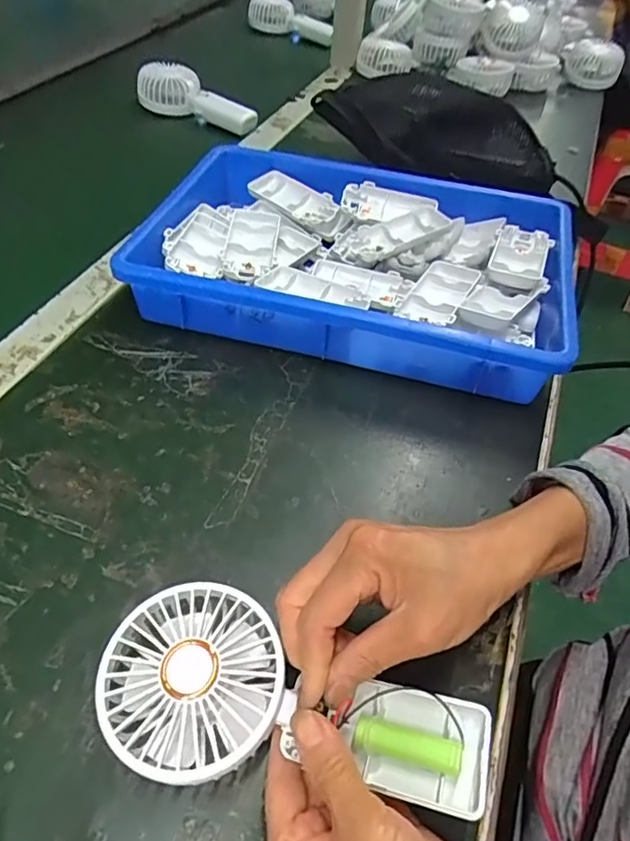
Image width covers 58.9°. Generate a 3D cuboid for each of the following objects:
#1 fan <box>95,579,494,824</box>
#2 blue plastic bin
[{"bbox_3d":[-0.012,0.133,0.262,0.177,0.027,0.081,14,49,7],"label":"fan"},{"bbox_3d":[0.037,-0.151,0.514,0.367,0.068,0.252,16,50,7],"label":"blue plastic bin"}]

